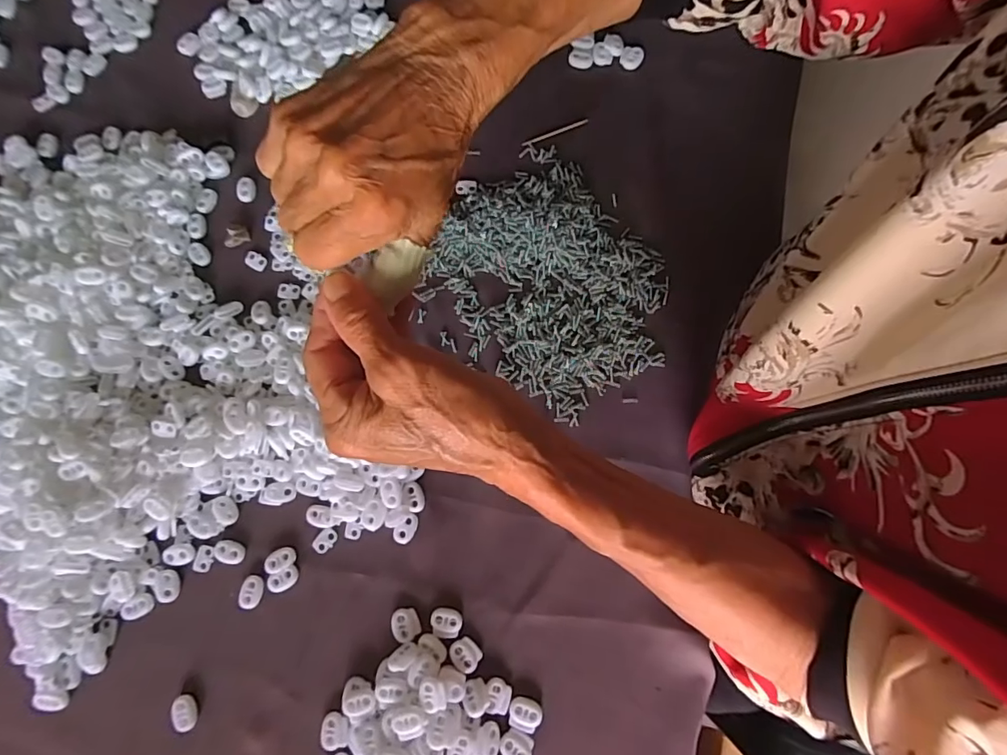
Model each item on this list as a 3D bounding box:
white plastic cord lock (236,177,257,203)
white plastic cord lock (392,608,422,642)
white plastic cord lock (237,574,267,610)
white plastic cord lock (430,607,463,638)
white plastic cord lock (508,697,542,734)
[{"bbox_3d":[-0.228,-0.167,0.444,0.016,0.006,0.025,-8,76,-2],"label":"white plastic cord lock"},{"bbox_3d":[-0.070,0.177,0.360,0.019,0.006,0.021,-26,77,-6],"label":"white plastic cord lock"},{"bbox_3d":[-0.185,0.157,0.367,0.017,0.006,0.022,18,77,5],"label":"white plastic cord lock"},{"bbox_3d":[-0.041,0.174,0.357,0.022,0.005,0.019,7,76,2],"label":"white plastic cord lock"},{"bbox_3d":[0.015,0.229,0.340,0.022,0.004,0.020,8,76,2],"label":"white plastic cord lock"}]

